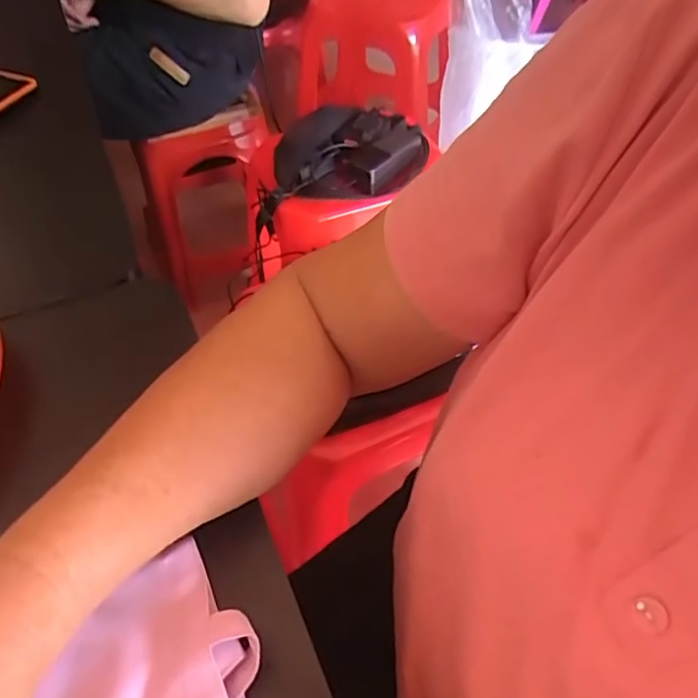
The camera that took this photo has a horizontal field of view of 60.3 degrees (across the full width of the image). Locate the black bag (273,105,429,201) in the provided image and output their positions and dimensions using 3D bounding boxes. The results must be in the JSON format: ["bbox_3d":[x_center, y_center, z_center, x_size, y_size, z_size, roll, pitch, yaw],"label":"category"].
[{"bbox_3d":[0.002,-0.341,1.007,0.251,0.072,0.197,-7,50,-4],"label":"black bag"}]

